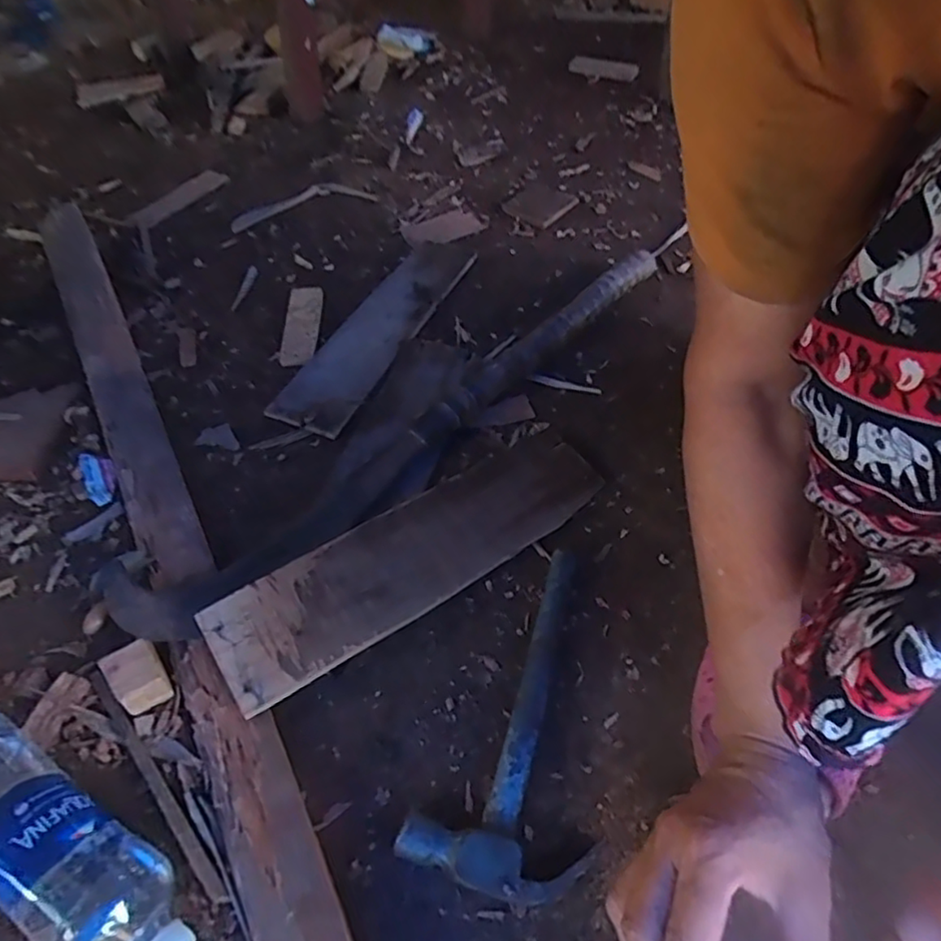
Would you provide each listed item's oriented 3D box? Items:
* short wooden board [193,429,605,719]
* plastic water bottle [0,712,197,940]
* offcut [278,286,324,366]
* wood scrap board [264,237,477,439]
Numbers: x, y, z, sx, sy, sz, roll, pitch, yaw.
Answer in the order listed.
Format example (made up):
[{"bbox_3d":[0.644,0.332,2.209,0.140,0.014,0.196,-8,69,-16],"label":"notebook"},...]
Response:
[{"bbox_3d":[-0.036,0.057,0.495,0.331,0.013,0.090,-29,63,-27],"label":"short wooden board"},{"bbox_3d":[-0.252,0.219,0.370,0.226,0.062,0.064,26,57,18],"label":"plastic water bottle"},{"bbox_3d":[-0.188,-0.165,0.699,0.039,0.009,0.121,-1,53,0],"label":"offcut"},{"bbox_3d":[-0.092,-0.169,0.698,0.079,0.017,0.347,20,55,15],"label":"wood scrap board"}]

